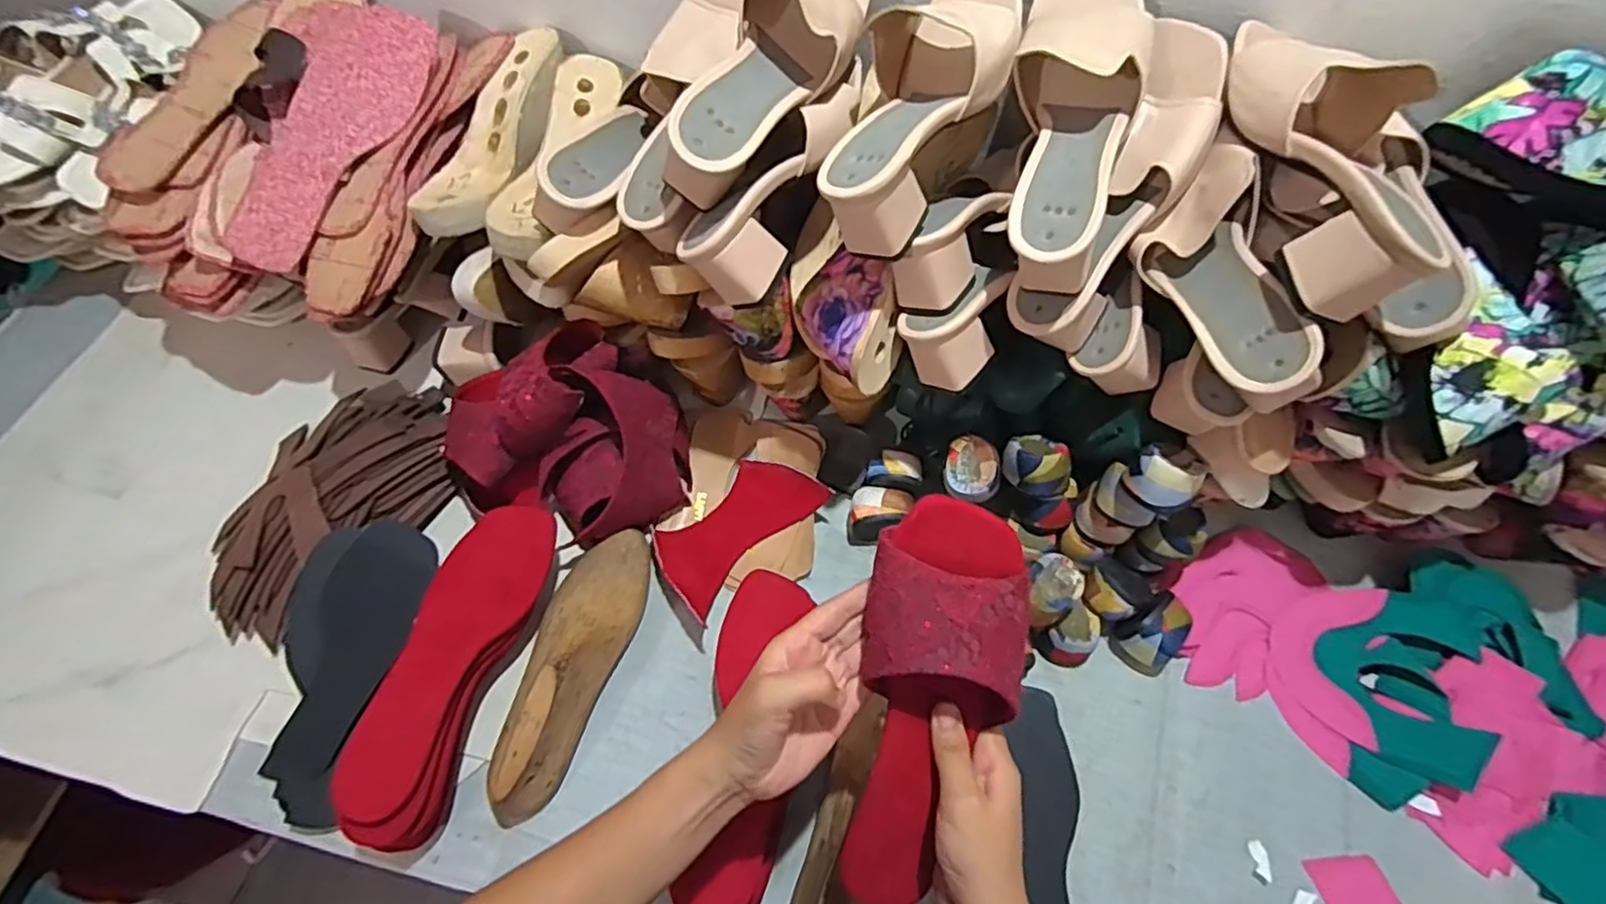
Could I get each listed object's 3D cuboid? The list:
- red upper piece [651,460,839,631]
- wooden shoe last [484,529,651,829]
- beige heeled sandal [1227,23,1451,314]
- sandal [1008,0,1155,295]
[{"bbox_3d":[-0.062,0.068,0.644,0.161,0.031,0.089,-40,69,-18],"label":"red upper piece"},{"bbox_3d":[-0.197,0.171,0.566,0.072,0.075,0.238,15,64,8],"label":"wooden shoe last"},{"bbox_3d":[0.328,-0.190,0.437,0.106,0.073,0.208,11,63,6],"label":"beige heeled sandal"},{"bbox_3d":[0.185,-0.232,0.476,0.083,0.084,0.238,10,81,5],"label":"sandal"}]

